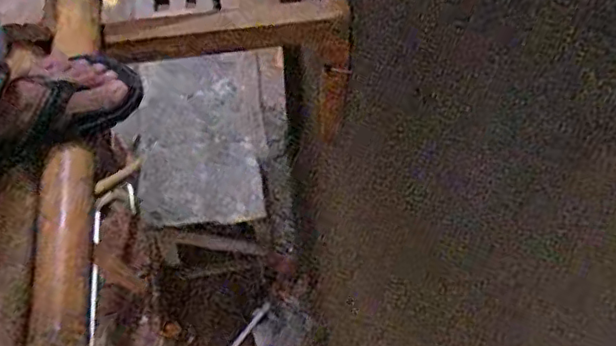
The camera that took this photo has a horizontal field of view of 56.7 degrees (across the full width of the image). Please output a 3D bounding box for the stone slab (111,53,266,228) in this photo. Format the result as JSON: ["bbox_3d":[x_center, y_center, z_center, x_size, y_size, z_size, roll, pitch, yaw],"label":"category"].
[{"bbox_3d":[-0.344,-0.100,1.732,0.433,0.056,0.553,-2,70,-8],"label":"stone slab"}]

